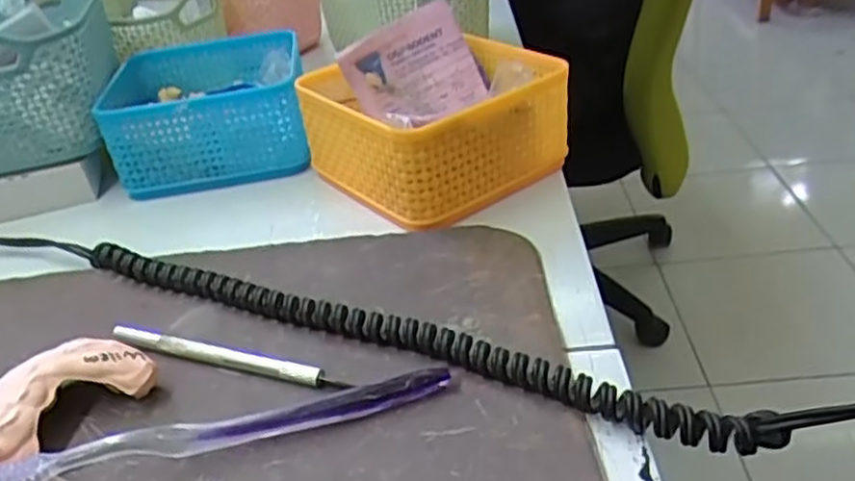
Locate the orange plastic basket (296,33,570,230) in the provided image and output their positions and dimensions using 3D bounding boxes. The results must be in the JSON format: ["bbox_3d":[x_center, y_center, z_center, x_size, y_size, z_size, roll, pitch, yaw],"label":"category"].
[{"bbox_3d":[0.005,-0.077,0.471,0.132,0.064,0.130,-27,37,-28],"label":"orange plastic basket"}]

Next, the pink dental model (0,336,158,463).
[{"bbox_3d":[-0.151,0.065,0.304,0.038,0.027,0.065,22,43,38],"label":"pink dental model"}]

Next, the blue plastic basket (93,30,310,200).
[{"bbox_3d":[-0.154,-0.093,0.525,0.128,0.063,0.134,-11,33,-5],"label":"blue plastic basket"}]

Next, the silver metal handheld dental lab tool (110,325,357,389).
[{"bbox_3d":[-0.092,0.053,0.330,0.123,0.009,0.006,7,35,22],"label":"silver metal handheld dental lab tool"}]

